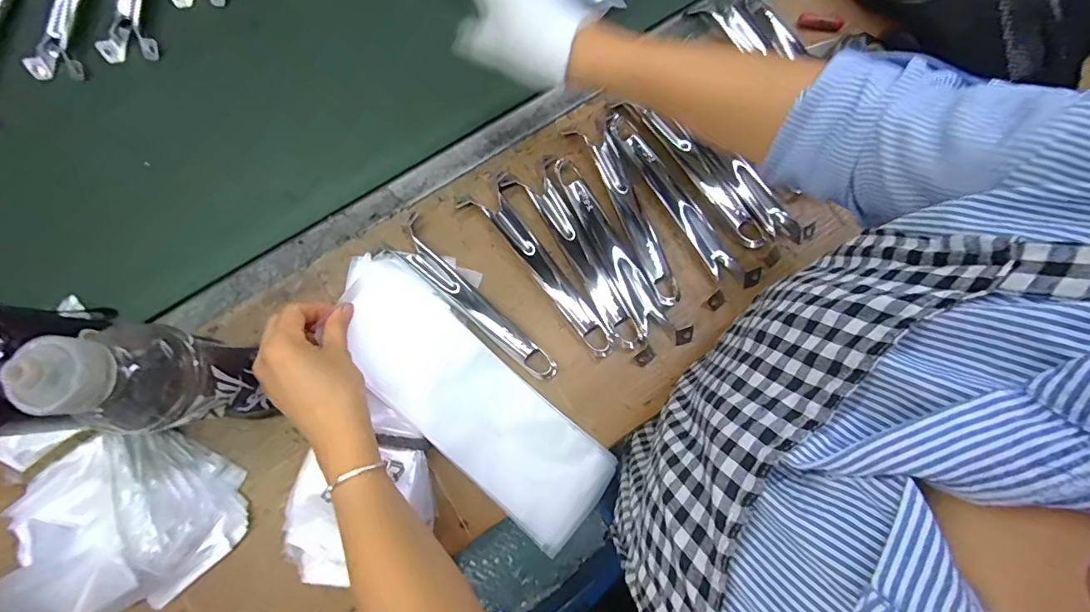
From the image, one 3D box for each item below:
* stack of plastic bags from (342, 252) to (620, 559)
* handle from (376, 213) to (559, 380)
[{"bbox_3d":[-0.075,0.084,0.437,0.316,0.021,0.101,44,75,-4],"label":"stack of plastic bags"},{"bbox_3d":[-0.073,-0.003,0.459,0.210,0.019,0.035,42,82,7],"label":"handle"}]

